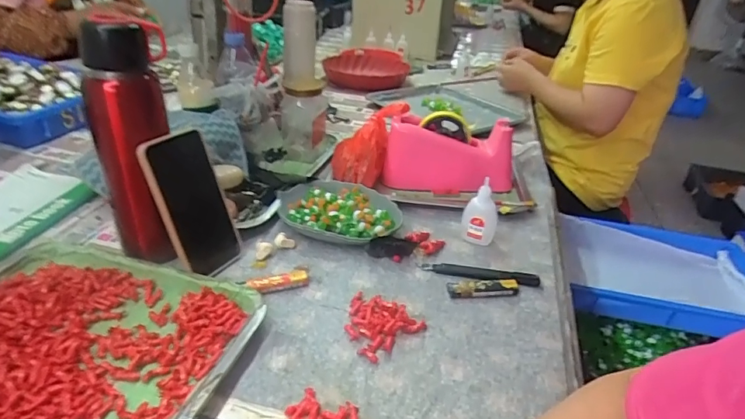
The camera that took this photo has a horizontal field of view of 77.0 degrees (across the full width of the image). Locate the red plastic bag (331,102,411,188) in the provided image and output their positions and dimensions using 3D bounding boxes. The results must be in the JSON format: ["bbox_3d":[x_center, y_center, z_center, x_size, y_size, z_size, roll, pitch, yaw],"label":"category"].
[{"bbox_3d":[-0.007,-0.102,0.717,0.108,0.103,0.092,3,31,-3],"label":"red plastic bag"}]

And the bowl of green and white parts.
[{"bbox_3d":[-0.046,0.004,0.640,0.163,0.037,0.112,10,32,8],"label":"bowl of green and white parts"}]

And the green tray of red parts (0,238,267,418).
[{"bbox_3d":[-0.280,0.125,0.425,0.303,0.026,0.241,11,32,9],"label":"green tray of red parts"}]

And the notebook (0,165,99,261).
[{"bbox_3d":[-0.486,-0.002,0.626,0.158,0.013,0.188,11,32,10],"label":"notebook"}]

